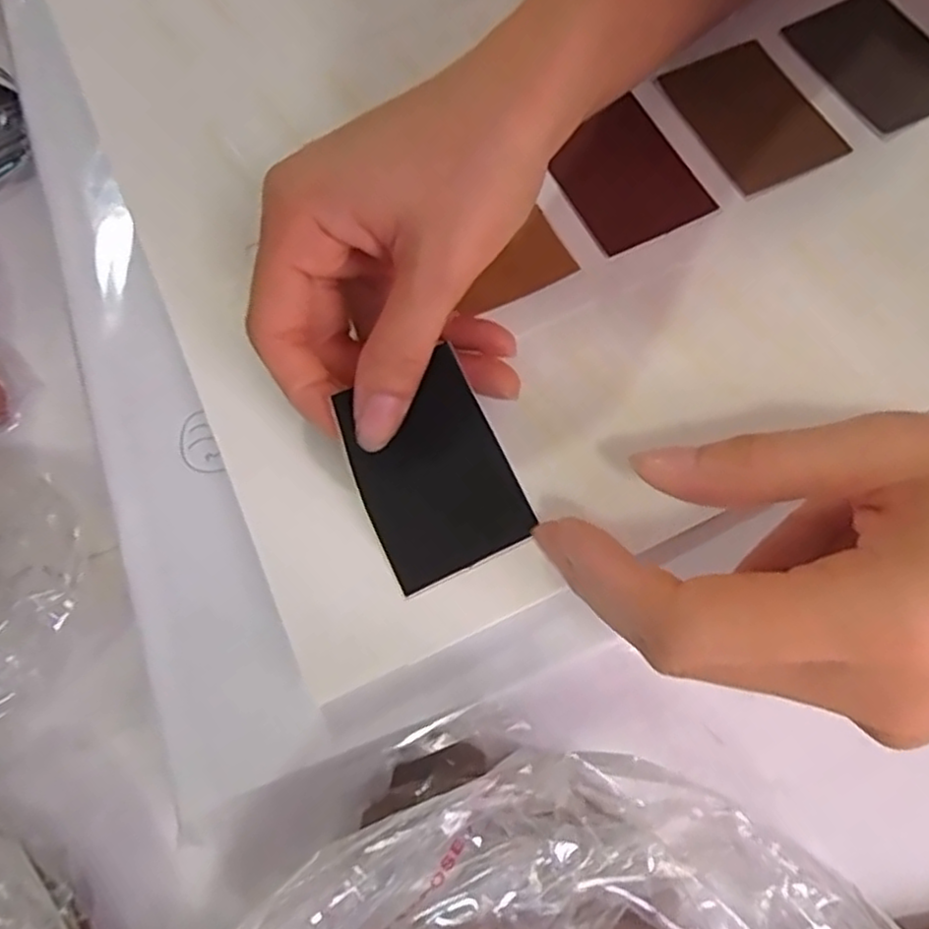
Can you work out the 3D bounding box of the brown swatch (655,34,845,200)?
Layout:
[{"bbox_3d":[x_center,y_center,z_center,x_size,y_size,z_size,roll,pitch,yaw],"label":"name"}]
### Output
[{"bbox_3d":[0.115,-0.141,0.285,0.048,0.004,0.068,-22,72,-7],"label":"brown swatch"}]

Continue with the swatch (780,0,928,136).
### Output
[{"bbox_3d":[0.169,-0.166,0.291,0.046,0.006,0.067,-25,72,-8],"label":"swatch"}]

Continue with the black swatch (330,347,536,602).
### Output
[{"bbox_3d":[-0.011,0.003,0.224,0.046,0.005,0.061,-26,86,-1],"label":"black swatch"}]

